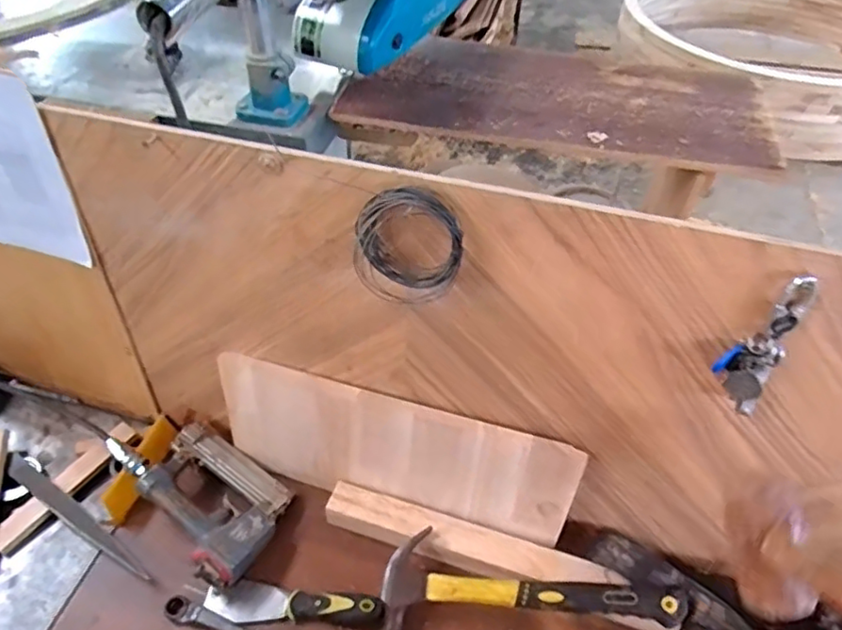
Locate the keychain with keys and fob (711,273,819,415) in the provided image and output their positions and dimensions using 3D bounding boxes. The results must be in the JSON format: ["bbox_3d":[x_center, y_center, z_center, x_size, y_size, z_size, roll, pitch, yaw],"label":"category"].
[{"bbox_3d":[0.280,0.025,0.504,0.046,0.131,0.042,34,54,26],"label":"keychain with keys and fob"}]

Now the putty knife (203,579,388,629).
[{"bbox_3d":[-0.142,0.325,0.703,0.203,0.024,0.045,3,48,1],"label":"putty knife"}]

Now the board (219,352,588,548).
[{"bbox_3d":[-0.037,0.168,0.745,0.428,0.176,0.018,14,37,12],"label":"board"}]

